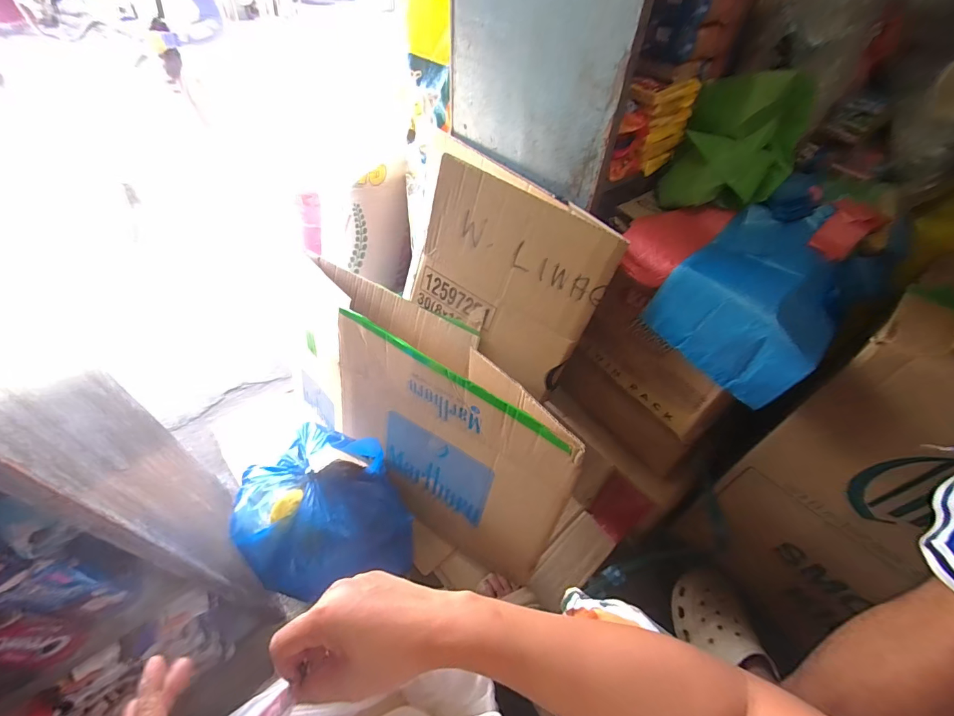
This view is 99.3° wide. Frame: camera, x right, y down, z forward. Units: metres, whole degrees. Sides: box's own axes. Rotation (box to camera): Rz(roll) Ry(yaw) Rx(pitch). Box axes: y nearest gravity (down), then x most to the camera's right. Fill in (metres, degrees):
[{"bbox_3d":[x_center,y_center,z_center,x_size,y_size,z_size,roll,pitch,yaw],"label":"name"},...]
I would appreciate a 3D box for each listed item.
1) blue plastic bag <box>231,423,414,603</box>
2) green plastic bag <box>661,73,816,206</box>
[{"bbox_3d":[-0.243,0.231,0.649,0.225,0.149,0.243,-17,52,-17],"label":"blue plastic bag"},{"bbox_3d":[0.333,-0.272,0.519,0.139,0.143,0.098,24,52,17],"label":"green plastic bag"}]

